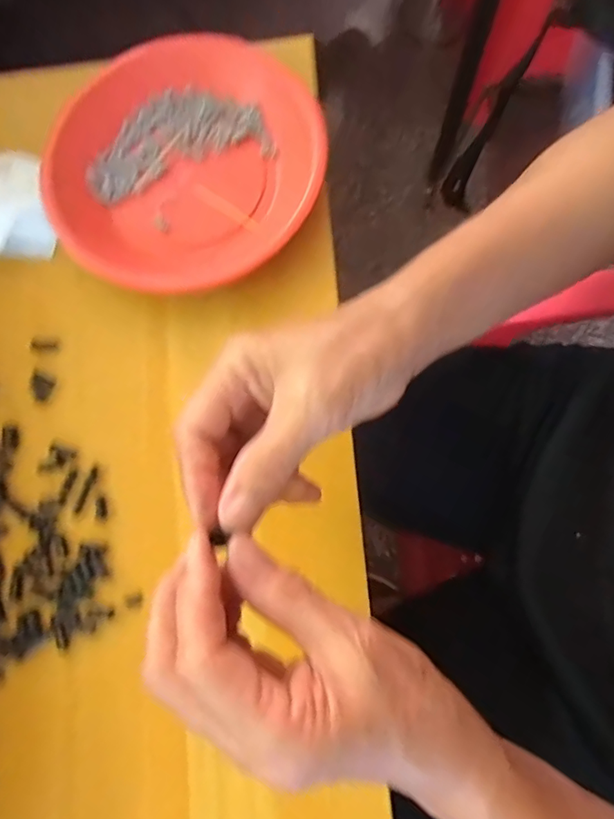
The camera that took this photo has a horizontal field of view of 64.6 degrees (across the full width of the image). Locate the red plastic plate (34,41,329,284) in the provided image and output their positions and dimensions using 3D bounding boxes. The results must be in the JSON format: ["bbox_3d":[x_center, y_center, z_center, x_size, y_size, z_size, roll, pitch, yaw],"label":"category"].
[{"bbox_3d":[-0.087,-0.176,0.348,0.193,0.028,0.171,-29,78,-4],"label":"red plastic plate"}]

